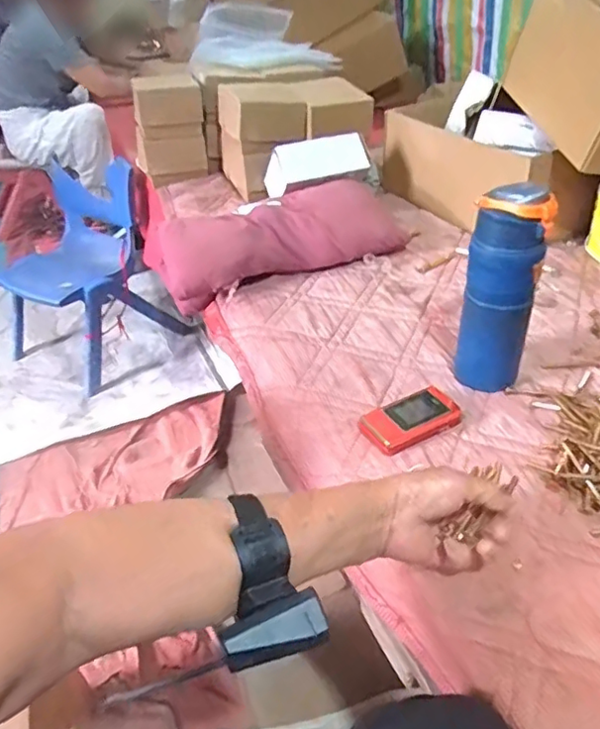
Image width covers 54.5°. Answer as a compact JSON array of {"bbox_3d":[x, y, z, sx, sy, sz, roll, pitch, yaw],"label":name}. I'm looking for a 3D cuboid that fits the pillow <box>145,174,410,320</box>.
[{"bbox_3d":[-0.016,-0.222,0.979,0.474,0.085,0.221,-24,42,-24],"label":"pillow"}]

